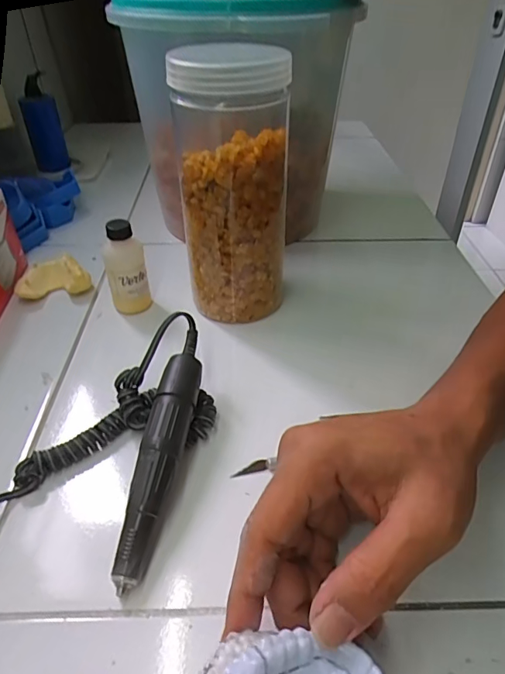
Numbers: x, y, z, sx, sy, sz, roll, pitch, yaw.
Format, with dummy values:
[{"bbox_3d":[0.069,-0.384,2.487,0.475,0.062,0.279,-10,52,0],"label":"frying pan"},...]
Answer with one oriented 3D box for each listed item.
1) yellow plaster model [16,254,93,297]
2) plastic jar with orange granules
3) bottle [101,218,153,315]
[{"bbox_3d":[-0.199,-0.059,0.470,0.066,0.027,0.047,-7,40,-9],"label":"yellow plaster model"},{"bbox_3d":[-0.016,-0.116,0.391,0.084,0.213,0.073,0,40,-1],"label":"plastic jar with orange granules"},{"bbox_3d":[-0.114,-0.059,0.425,0.028,0.088,0.028,20,44,22],"label":"bottle"}]

